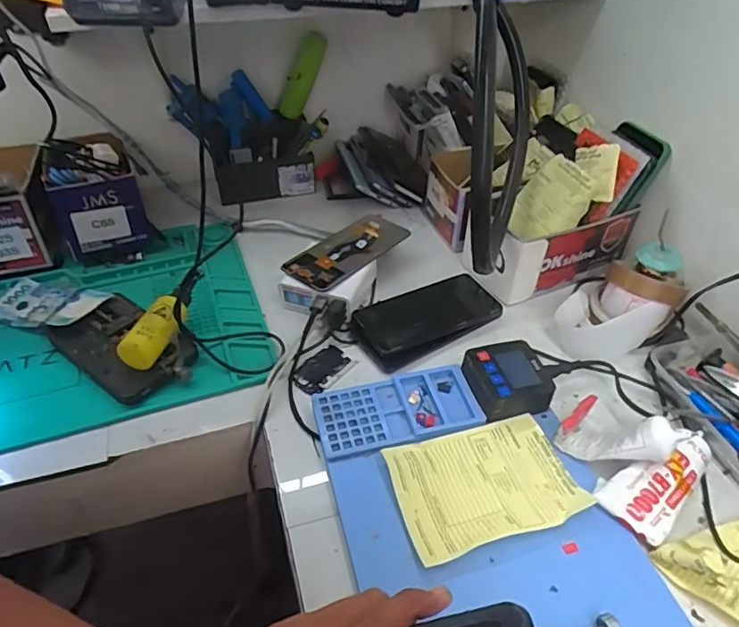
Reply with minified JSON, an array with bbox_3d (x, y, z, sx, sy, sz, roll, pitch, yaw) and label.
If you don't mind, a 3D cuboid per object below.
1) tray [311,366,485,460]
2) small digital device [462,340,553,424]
[{"bbox_3d":[0.028,0.094,0.517,0.151,0.015,0.074,-10,44,-13],"label":"tray"},{"bbox_3d":[0.134,0.064,0.535,0.076,0.034,0.075,-9,44,-12],"label":"small digital device"}]

